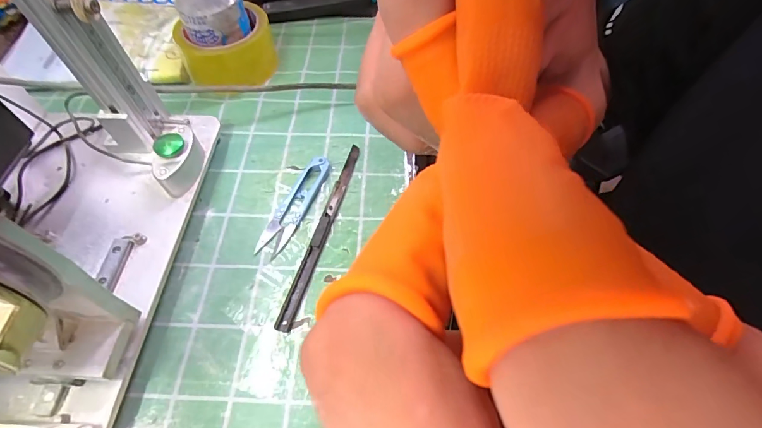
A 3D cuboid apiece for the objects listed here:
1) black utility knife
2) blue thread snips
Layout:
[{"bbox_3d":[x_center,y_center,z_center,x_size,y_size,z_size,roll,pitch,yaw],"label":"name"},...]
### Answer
[{"bbox_3d":[-0.048,0.010,0.325,0.012,0.007,0.177,13,58,9],"label":"black utility knife"},{"bbox_3d":[-0.074,-0.009,0.335,0.025,0.011,0.101,21,60,13],"label":"blue thread snips"}]

